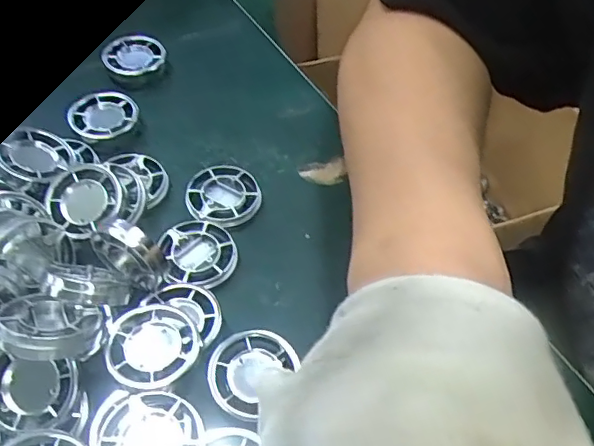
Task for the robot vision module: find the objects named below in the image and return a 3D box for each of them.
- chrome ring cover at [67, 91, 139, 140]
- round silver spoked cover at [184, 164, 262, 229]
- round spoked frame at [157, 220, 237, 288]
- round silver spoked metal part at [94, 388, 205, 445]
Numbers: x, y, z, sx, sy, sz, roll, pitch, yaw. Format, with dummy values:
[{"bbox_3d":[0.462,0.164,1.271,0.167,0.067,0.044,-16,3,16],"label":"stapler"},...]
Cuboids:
[{"bbox_3d":[-0.112,-0.061,0.339,0.038,0.015,0.031,-14,55,-12],"label":"chrome ring cover"},{"bbox_3d":[-0.039,-0.014,0.312,0.039,0.011,0.039,1,53,-1],"label":"round silver spoked cover"},{"bbox_3d":[-0.048,0.014,0.286,0.035,0.004,0.039,-16,55,-13],"label":"round spoked frame"},{"bbox_3d":[-0.055,0.084,0.222,0.039,0.009,0.039,1,53,-1],"label":"round silver spoked metal part"}]

